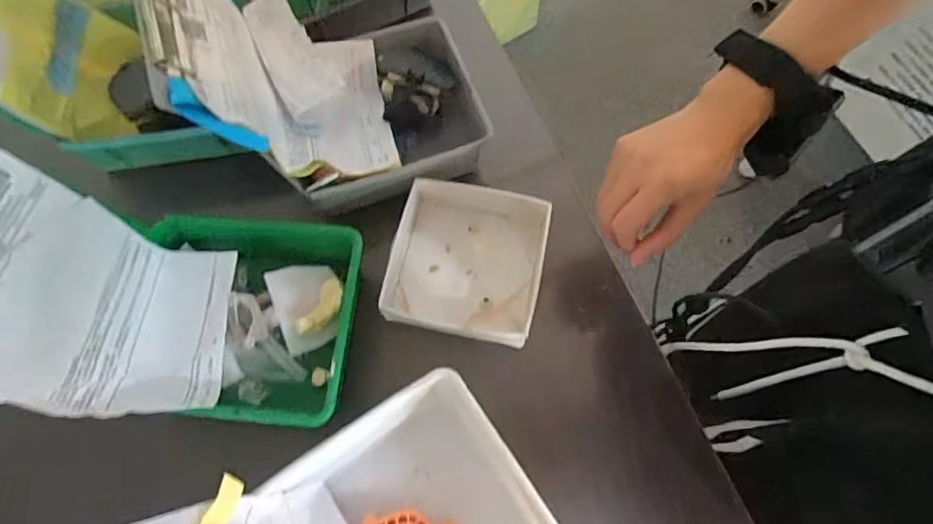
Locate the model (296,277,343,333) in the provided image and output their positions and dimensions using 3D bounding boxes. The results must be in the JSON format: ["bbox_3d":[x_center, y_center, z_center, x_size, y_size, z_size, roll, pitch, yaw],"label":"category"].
[{"bbox_3d":[-0.117,0.036,0.437,0.021,0.013,0.051,23,70,10],"label":"model"}]

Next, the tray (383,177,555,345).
[{"bbox_3d":[0.002,-0.001,0.475,0.130,0.041,0.136,11,69,5],"label":"tray"}]

